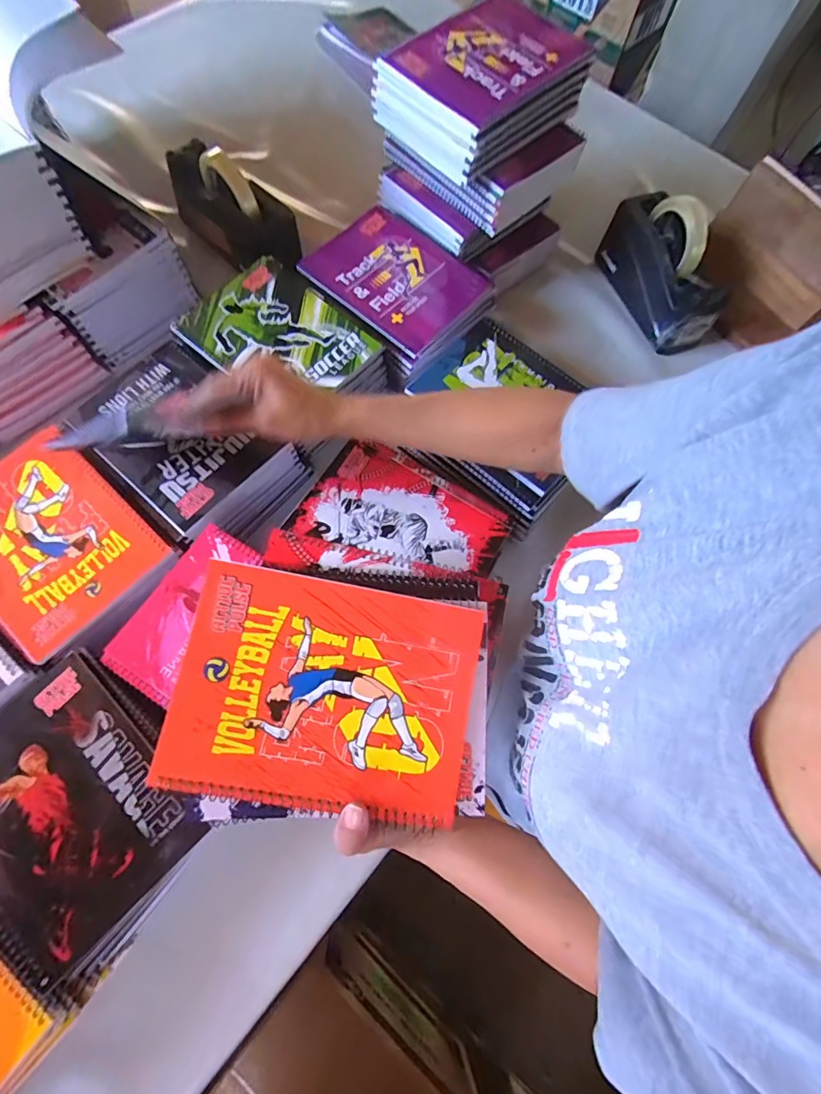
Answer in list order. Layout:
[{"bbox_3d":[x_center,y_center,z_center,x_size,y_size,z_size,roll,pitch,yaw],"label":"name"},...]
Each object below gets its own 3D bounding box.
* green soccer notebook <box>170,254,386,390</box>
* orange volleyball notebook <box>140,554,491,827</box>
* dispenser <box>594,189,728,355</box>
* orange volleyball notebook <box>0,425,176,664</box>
[{"bbox_3d":[-0.156,-0.250,0.537,0.195,0.008,0.158,43,74,12],"label":"green soccer notebook"},{"bbox_3d":[-0.054,0.094,0.323,0.199,0.019,0.152,12,78,-5],"label":"orange volleyball notebook"},{"bbox_3d":[0.358,-0.396,0.650,0.072,0.120,0.202,-22,75,-11],"label":"dispenser"},{"bbox_3d":[-0.358,-0.012,0.453,0.199,0.010,0.155,40,74,11],"label":"orange volleyball notebook"}]

